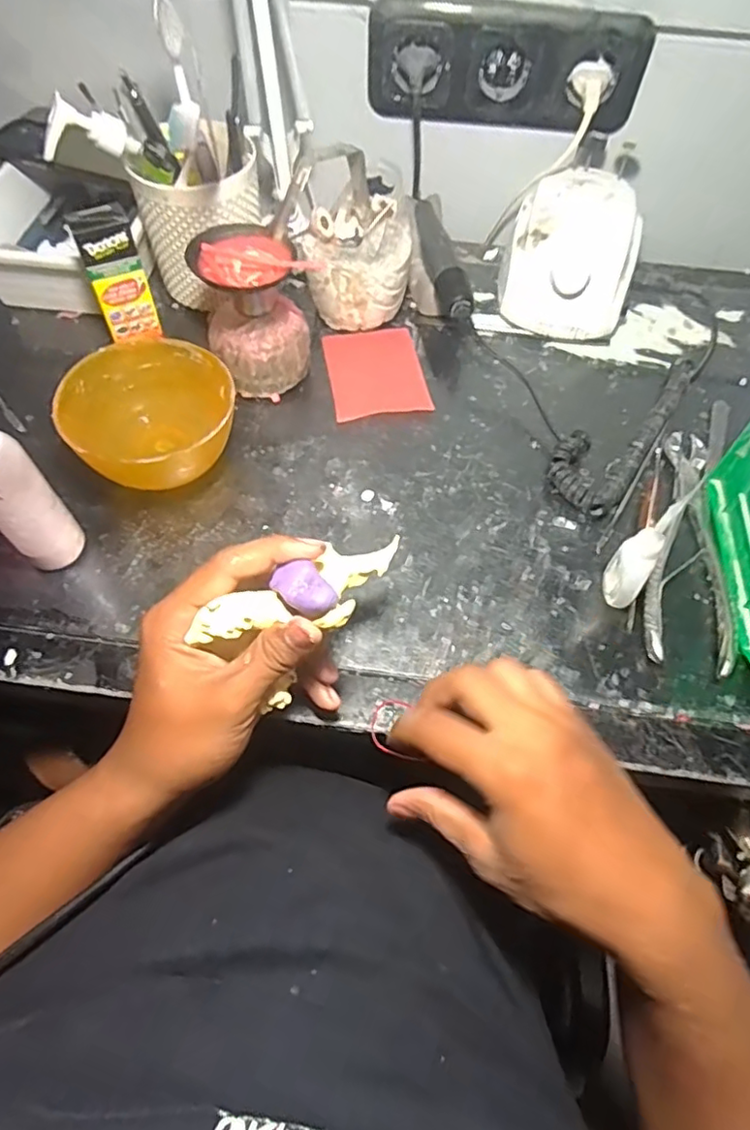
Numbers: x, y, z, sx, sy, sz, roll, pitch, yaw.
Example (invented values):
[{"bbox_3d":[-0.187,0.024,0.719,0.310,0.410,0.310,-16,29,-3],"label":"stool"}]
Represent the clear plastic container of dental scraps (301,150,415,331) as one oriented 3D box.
[{"bbox_3d":[-0.012,-0.256,0.499,0.085,0.102,0.078,8,61,2],"label":"clear plastic container of dental scraps"}]

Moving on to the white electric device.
[{"bbox_3d":[0.170,-0.270,0.533,0.110,0.081,0.140,14,61,5],"label":"white electric device"}]

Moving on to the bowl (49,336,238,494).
[{"bbox_3d":[-0.150,-0.097,0.424,0.108,0.063,0.105,1,61,-2],"label":"bowl"}]

